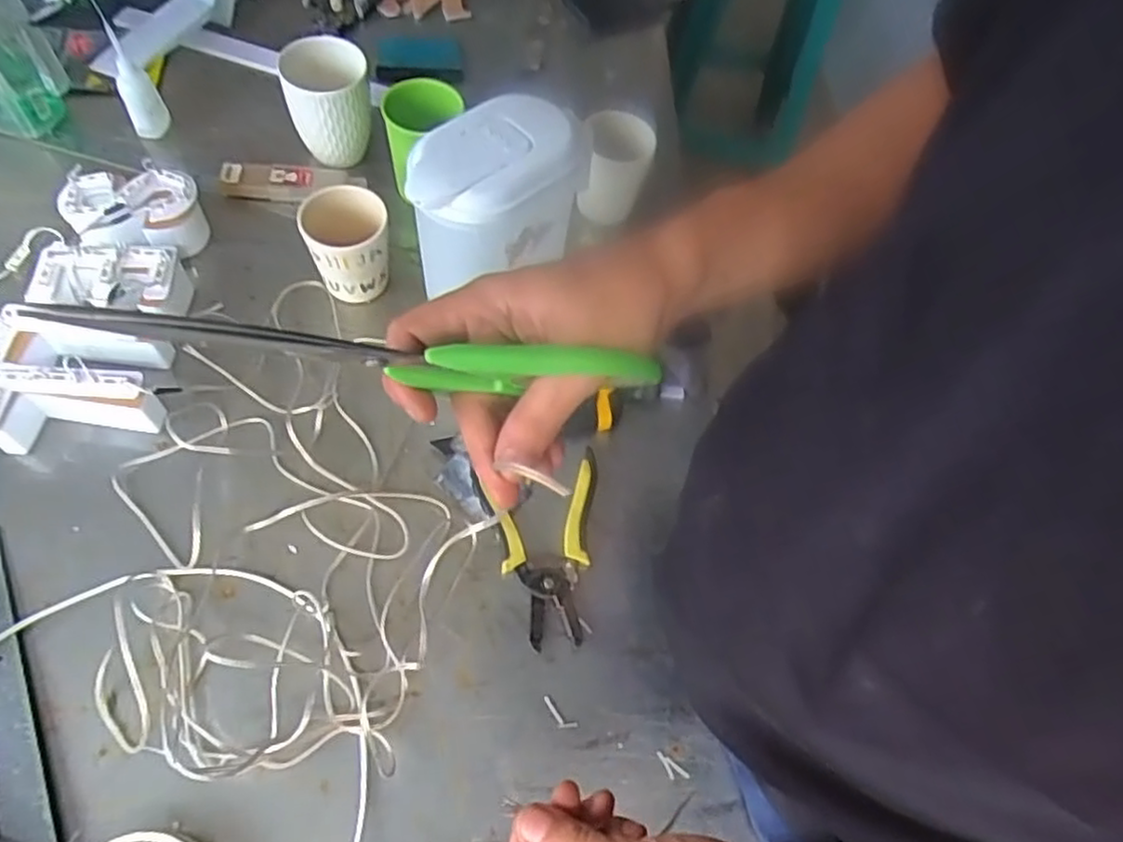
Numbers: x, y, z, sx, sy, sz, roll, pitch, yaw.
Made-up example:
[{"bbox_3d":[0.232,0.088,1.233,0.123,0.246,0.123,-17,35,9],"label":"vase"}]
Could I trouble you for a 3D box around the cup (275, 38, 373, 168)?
[{"bbox_3d":[-0.228,-0.309,0.714,0.079,0.112,0.077,1,59,-2],"label":"cup"}]

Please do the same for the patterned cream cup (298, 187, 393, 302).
[{"bbox_3d":[-0.189,-0.154,0.644,0.069,0.102,0.071,3,62,-7],"label":"patterned cream cup"}]

